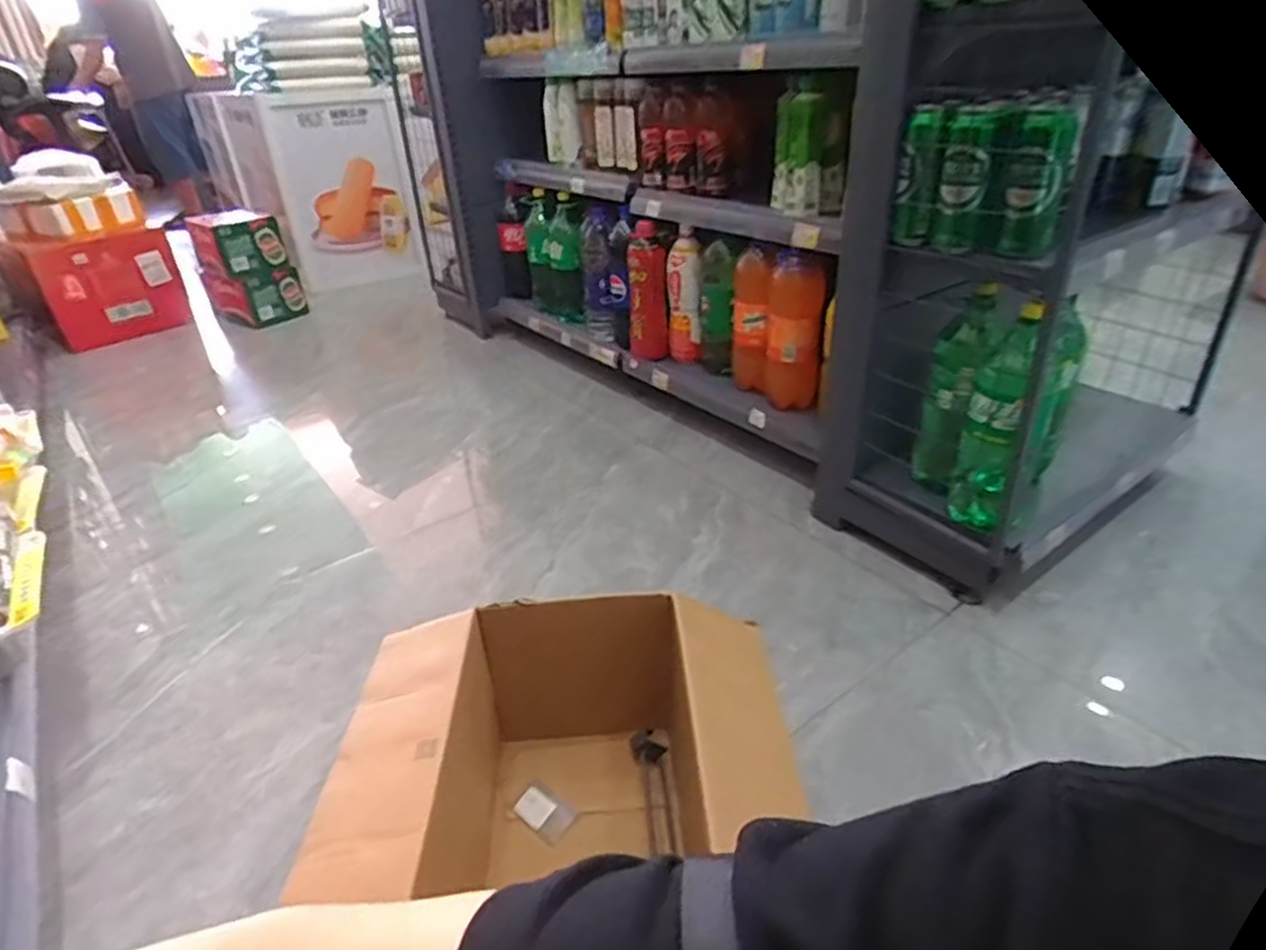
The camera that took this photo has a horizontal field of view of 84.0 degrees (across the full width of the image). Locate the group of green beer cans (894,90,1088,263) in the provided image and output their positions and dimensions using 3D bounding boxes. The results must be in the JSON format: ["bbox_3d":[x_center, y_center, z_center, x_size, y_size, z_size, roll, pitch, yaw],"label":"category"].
[{"bbox_3d":[0.453,-0.390,0.921,0.207,0.180,0.131,15,35,26],"label":"group of green beer cans"}]

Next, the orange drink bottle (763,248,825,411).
[{"bbox_3d":[0.325,-0.281,1.421,0.104,0.330,0.119,3,31,9],"label":"orange drink bottle"}]

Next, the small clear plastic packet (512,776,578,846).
[{"bbox_3d":[-0.101,0.387,0.808,0.065,0.013,0.046,40,71,7],"label":"small clear plastic packet"}]

